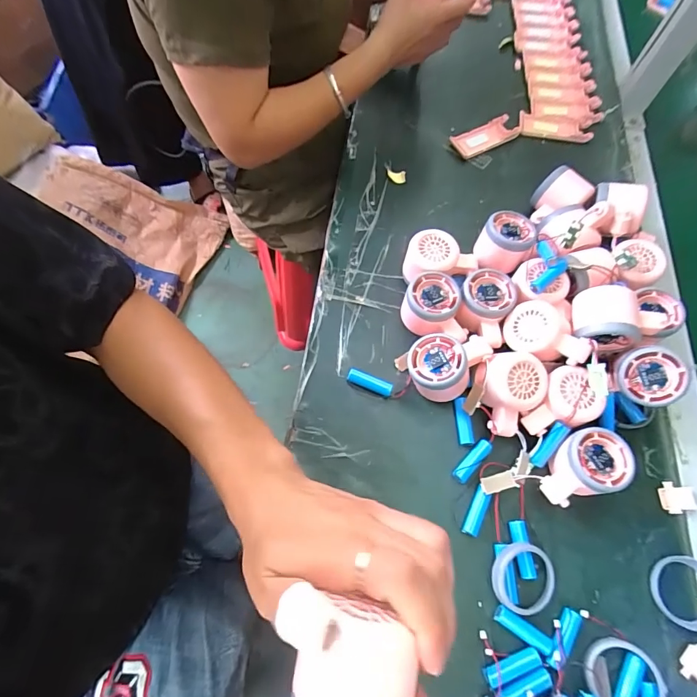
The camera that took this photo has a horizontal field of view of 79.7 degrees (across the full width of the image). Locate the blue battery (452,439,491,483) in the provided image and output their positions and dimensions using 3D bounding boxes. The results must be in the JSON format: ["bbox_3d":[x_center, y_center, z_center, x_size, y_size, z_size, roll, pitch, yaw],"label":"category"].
[{"bbox_3d":[0.128,0.114,0.428,0.051,0.014,0.015,-42,75,-18],"label":"blue battery"}]

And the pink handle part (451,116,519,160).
[{"bbox_3d":[0.200,-0.309,0.610,0.096,0.018,0.042,-27,70,-14],"label":"pink handle part"}]

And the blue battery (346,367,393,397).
[{"bbox_3d":[0.023,0.037,0.456,0.051,0.014,0.016,22,67,7],"label":"blue battery"}]

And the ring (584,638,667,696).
[{"bbox_3d":[0.236,0.282,0.355,0.067,0.010,0.058,-3,55,-3],"label":"ring"}]

